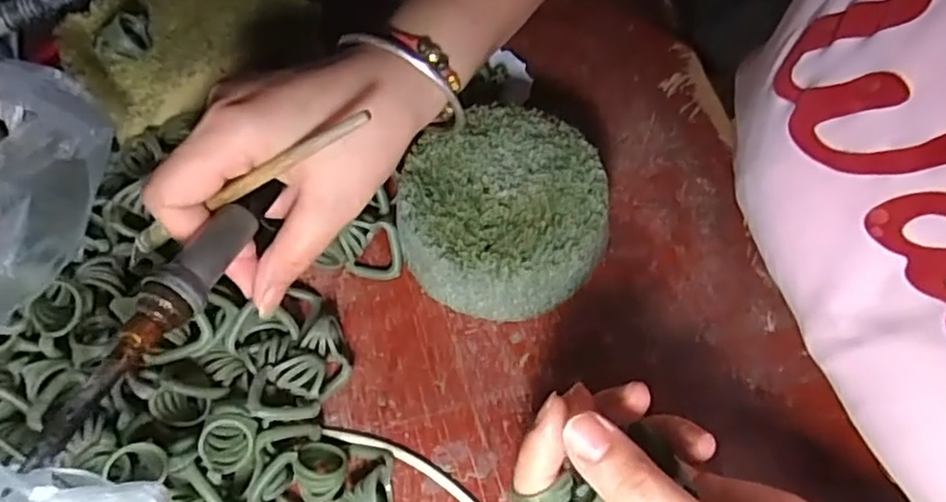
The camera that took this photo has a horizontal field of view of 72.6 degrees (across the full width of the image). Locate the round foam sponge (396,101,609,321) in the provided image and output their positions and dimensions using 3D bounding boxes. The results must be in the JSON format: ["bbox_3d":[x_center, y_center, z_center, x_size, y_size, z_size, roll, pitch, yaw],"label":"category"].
[{"bbox_3d":[0.015,-0.019,0.332,0.099,0.046,0.100,0,65,0],"label":"round foam sponge"}]

